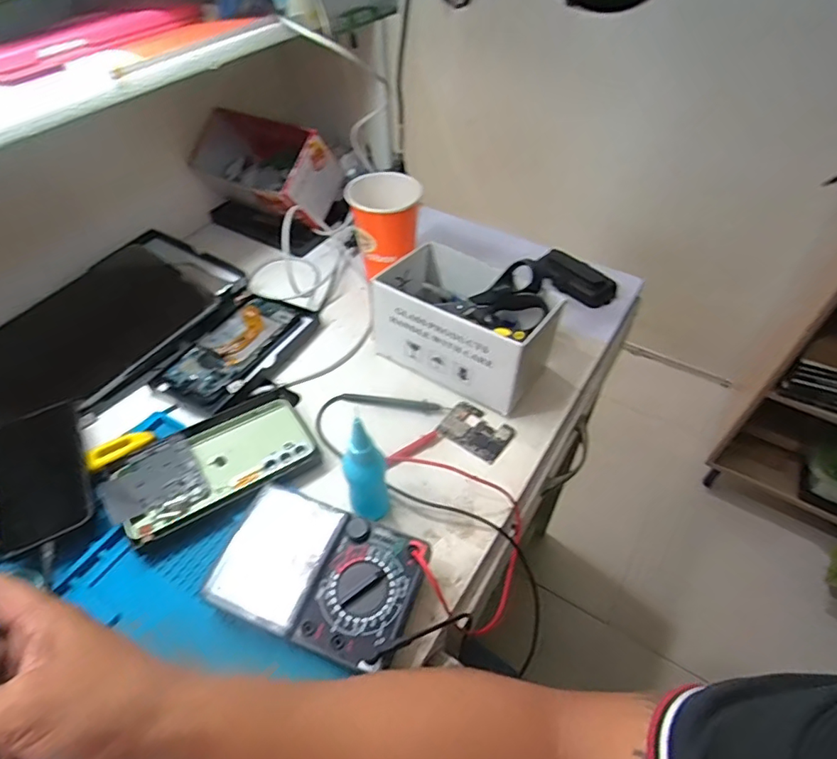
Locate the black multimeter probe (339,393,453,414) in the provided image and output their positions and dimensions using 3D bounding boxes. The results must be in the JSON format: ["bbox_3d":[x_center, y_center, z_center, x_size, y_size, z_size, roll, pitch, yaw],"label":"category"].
[{"bbox_3d":[-0.025,0.024,0.538,0.115,0.018,0.012,7,49,7],"label":"black multimeter probe"}]

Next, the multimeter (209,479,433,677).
[{"bbox_3d":[-0.076,0.154,0.399,0.150,0.040,0.101,17,51,15],"label":"multimeter"}]

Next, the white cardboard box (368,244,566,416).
[{"bbox_3d":[0.048,-0.062,0.553,0.179,0.092,0.110,29,55,24],"label":"white cardboard box"}]

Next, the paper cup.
[{"bbox_3d":[-0.042,-0.186,0.627,0.082,0.104,0.081,-3,49,-1],"label":"paper cup"}]

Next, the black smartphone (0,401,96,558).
[{"bbox_3d":[-0.334,0.082,0.454,0.076,0.008,0.141,-27,54,-16],"label":"black smartphone"}]

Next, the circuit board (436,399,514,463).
[{"bbox_3d":[0.058,0.051,0.520,0.066,0.005,0.048,30,55,24],"label":"circuit board"}]

